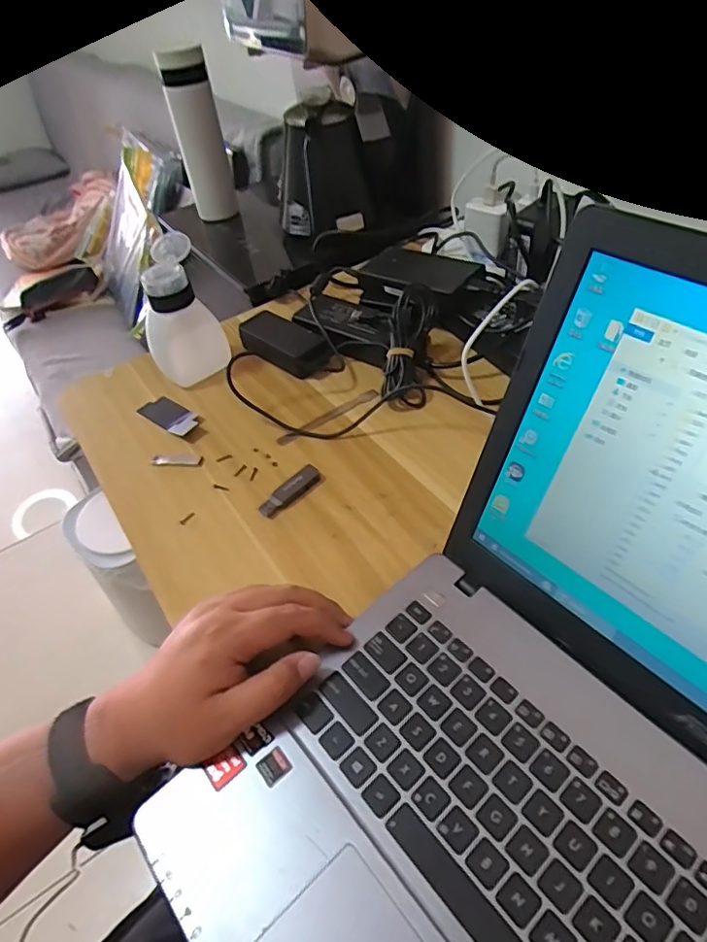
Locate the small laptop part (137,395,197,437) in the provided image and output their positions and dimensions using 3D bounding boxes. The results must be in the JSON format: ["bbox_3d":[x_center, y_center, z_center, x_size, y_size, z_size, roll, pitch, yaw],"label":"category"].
[{"bbox_3d":[-0.188,-0.056,0.562,0.073,0.008,0.034,28,56,29],"label":"small laptop part"}]

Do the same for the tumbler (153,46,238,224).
[{"bbox_3d":[-0.222,-0.488,0.799,0.060,0.194,0.074,-9,46,-2],"label":"tumbler"}]

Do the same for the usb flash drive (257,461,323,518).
[{"bbox_3d":[-0.055,0.017,0.475,0.062,0.012,0.018,-38,53,-25],"label":"usb flash drive"}]

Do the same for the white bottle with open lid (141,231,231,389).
[{"bbox_3d":[-0.185,-0.165,0.578,0.080,0.126,0.084,-21,48,-11],"label":"white bottle with open lid"}]

